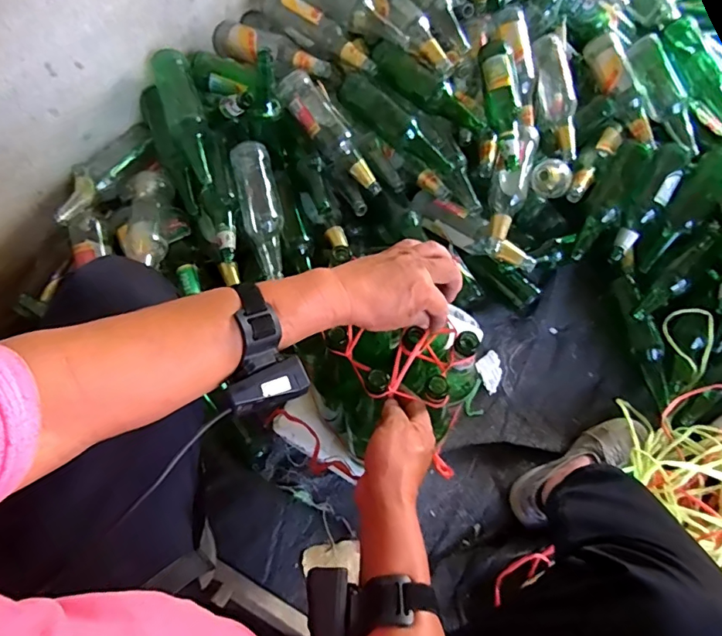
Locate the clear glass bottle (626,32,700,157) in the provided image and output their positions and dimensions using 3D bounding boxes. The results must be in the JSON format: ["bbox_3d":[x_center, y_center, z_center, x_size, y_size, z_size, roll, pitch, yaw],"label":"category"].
[{"bbox_3d":[0.631,-0.451,0.993,0.061,0.065,0.257,-17,81,-7],"label":"clear glass bottle"}]

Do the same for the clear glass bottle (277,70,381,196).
[{"bbox_3d":[-0.057,-0.329,0.896,0.069,0.075,0.254,-40,95,-15],"label":"clear glass bottle"}]

